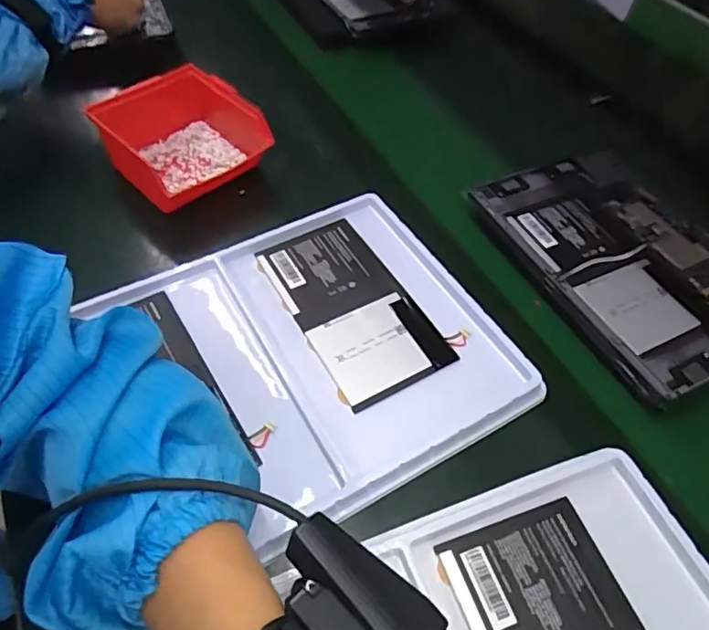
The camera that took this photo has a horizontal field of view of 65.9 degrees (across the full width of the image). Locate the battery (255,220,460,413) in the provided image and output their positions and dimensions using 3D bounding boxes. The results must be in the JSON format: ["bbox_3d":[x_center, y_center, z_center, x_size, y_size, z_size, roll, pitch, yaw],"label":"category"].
[{"bbox_3d":[-0.004,-0.010,0.441,0.089,0.009,0.168,-24,58,-16],"label":"battery"}]

